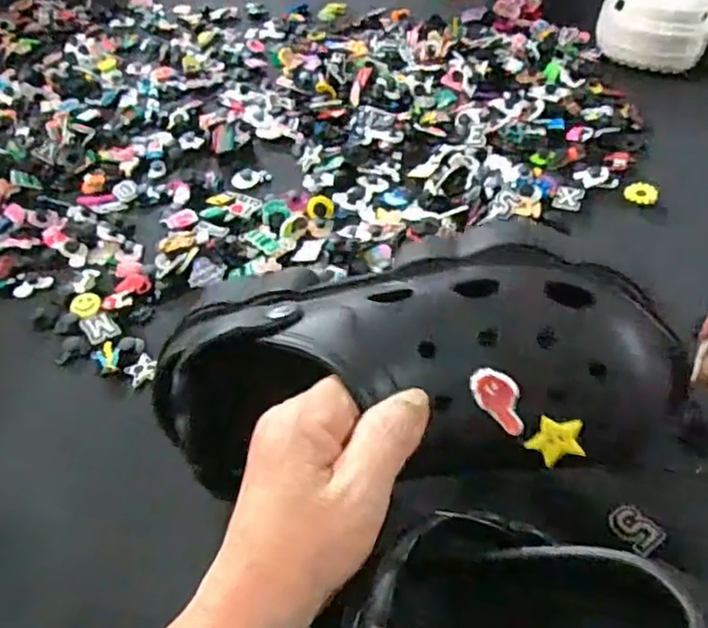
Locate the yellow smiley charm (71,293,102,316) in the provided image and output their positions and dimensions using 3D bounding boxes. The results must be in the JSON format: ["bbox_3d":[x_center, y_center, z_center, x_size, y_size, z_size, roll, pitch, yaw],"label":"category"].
[{"bbox_3d":[-0.194,-0.007,0.465,0.020,0.004,0.023,-29,52,-20],"label":"yellow smiley charm"}]

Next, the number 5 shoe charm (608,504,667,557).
[{"bbox_3d":[0.151,0.114,0.343,0.020,0.007,0.027,-32,53,-23],"label":"number 5 shoe charm"}]

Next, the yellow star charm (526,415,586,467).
[{"bbox_3d":[0.090,0.057,0.287,0.024,0.023,0.005,-9,21,8],"label":"yellow star charm"}]

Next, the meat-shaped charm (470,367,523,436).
[{"bbox_3d":[0.066,0.038,0.284,0.033,0.004,0.018,43,93,-7],"label":"meat-shaped charm"}]

